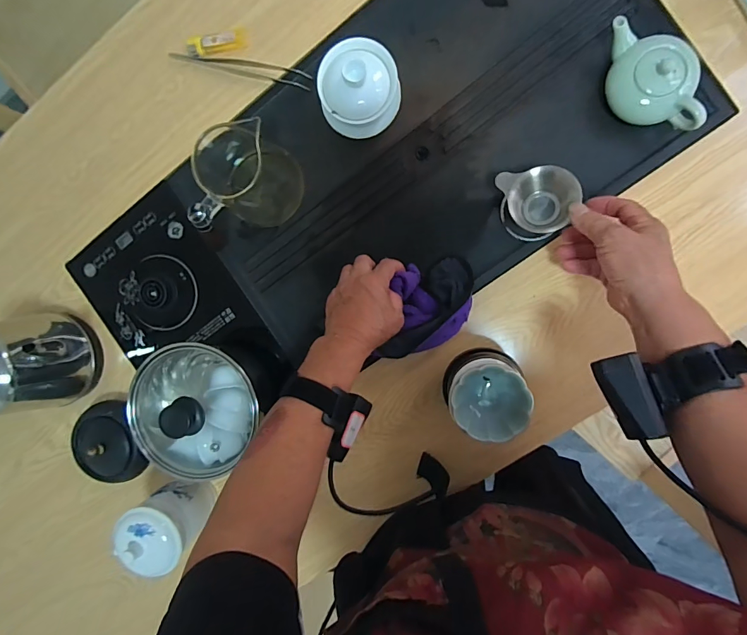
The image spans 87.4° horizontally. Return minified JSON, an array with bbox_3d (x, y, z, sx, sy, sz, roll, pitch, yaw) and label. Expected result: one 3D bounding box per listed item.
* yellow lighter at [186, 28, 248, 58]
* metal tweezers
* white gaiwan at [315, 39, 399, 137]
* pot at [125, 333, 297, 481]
[{"bbox_3d":[-0.201,-0.353,0.503,0.082,0.008,0.024,-7,95,9],"label":"yellow lighter"},{"bbox_3d":[-0.170,-0.324,0.502,0.190,0.008,0.022,18,98,6],"label":"metal tweezers"},{"bbox_3d":[-0.018,-0.268,0.462,0.091,0.080,0.089,1,96,8],"label":"white gaiwan"},{"bbox_3d":[-0.209,0.103,0.492,0.149,0.123,0.159,1,96,8],"label":"pot"}]

